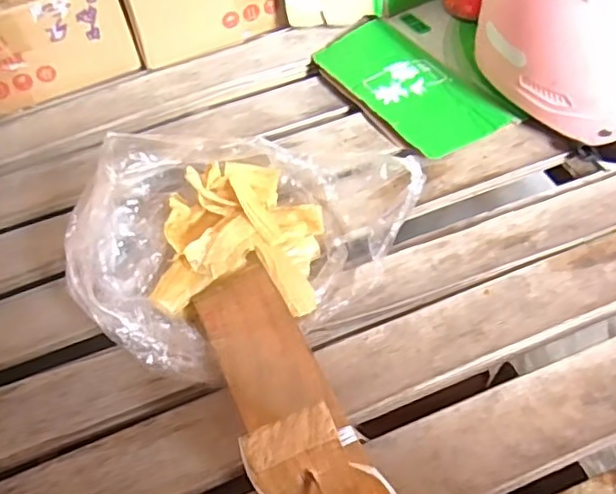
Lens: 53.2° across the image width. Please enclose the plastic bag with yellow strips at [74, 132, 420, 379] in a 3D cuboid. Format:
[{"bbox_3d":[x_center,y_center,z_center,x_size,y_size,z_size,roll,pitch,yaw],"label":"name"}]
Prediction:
[{"bbox_3d":[-0.053,-0.023,0.460,0.246,0.095,0.182,-28,55,-15],"label":"plastic bag with yellow strips"}]

